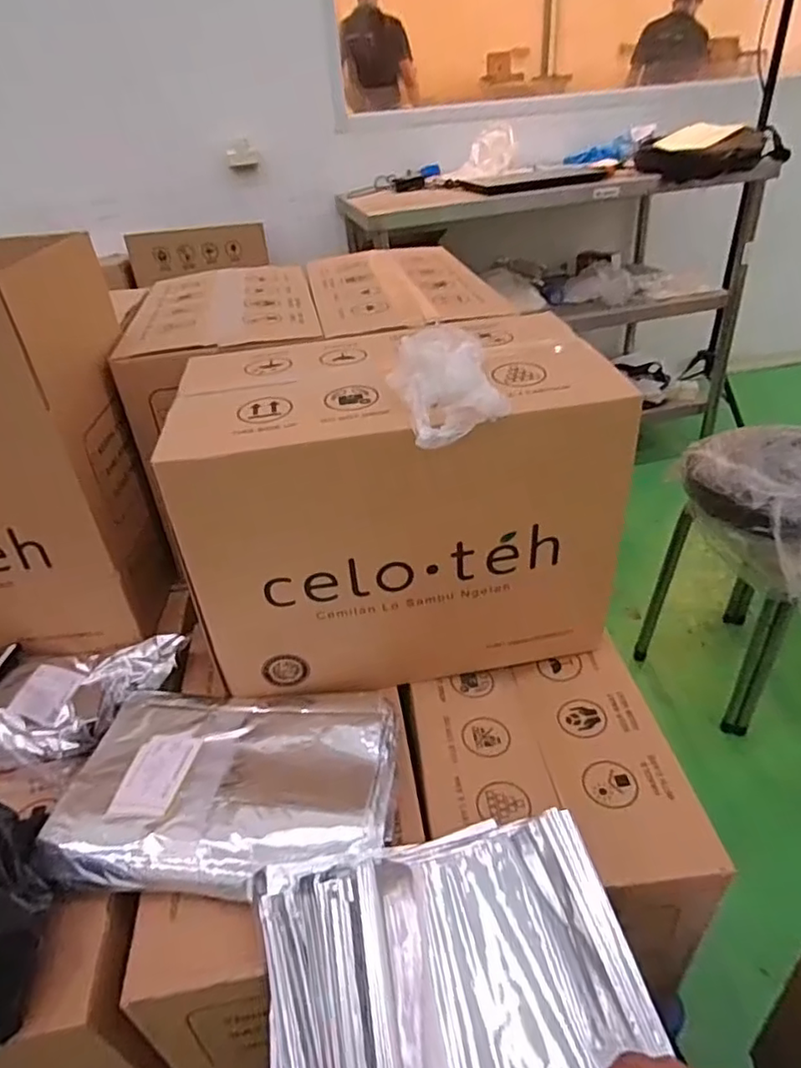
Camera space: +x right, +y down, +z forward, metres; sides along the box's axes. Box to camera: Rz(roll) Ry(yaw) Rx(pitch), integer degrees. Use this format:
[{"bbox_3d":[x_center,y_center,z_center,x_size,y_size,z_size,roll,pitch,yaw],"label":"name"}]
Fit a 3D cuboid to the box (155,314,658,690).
[{"bbox_3d":[0.005,-0.027,0.712,0.447,0.331,0.260,-6,36,-1],"label":"box"}]

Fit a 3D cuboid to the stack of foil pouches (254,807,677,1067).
[{"bbox_3d":[0.048,0.368,0.406,0.264,0.079,0.345,-12,37,-9],"label":"stack of foil pouches"}]

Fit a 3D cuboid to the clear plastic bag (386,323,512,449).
[{"bbox_3d":[0.044,-0.138,0.546,0.100,0.067,0.131,-11,36,-7],"label":"clear plastic bag"}]

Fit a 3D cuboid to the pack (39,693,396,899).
[{"bbox_3d":[-0.165,0.243,0.614,0.310,0.041,0.213,-1,36,6],"label":"pack"}]

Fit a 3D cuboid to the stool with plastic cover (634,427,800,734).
[{"bbox_3d":[0.687,0.086,1.157,0.298,0.502,0.321,-15,37,-13],"label":"stool with plastic cover"}]

